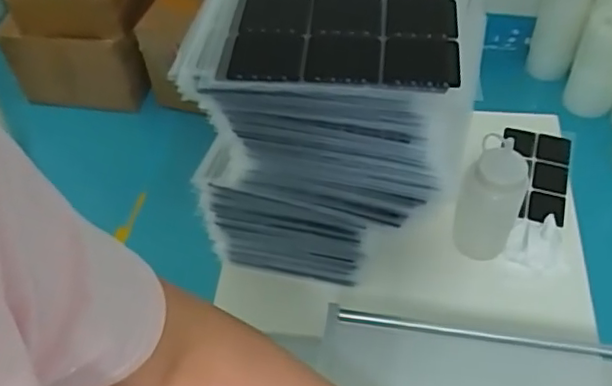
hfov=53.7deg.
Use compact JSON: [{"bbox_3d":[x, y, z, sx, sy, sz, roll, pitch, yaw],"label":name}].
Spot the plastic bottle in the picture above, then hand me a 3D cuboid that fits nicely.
[{"bbox_3d":[0.233,0.010,0.769,0.078,0.169,0.062,17,55,14],"label":"plastic bottle"}]

